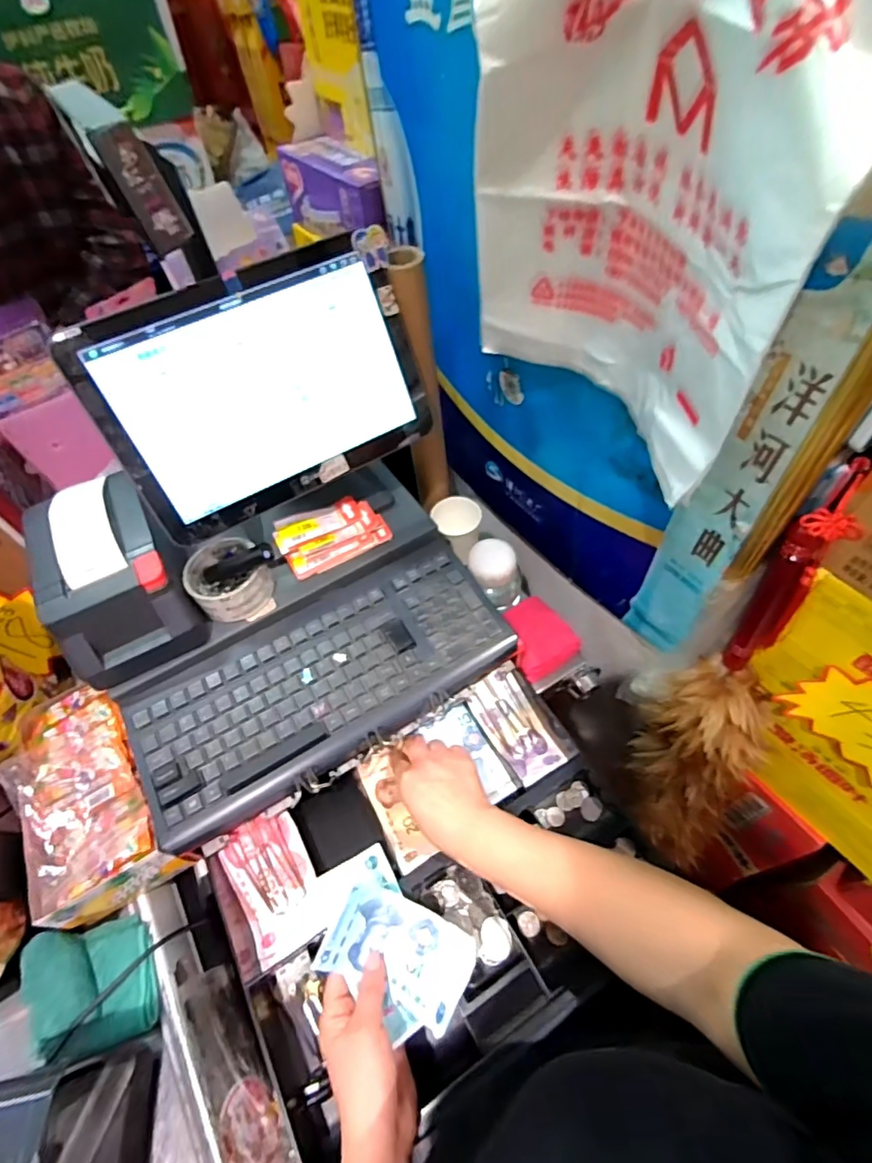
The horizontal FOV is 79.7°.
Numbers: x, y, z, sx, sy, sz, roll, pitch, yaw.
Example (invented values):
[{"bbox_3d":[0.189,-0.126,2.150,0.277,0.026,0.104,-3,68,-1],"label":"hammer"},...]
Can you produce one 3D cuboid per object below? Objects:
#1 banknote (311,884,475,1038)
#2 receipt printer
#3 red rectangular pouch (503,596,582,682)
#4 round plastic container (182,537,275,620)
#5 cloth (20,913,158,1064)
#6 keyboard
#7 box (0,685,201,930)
[{"bbox_3d":[-0.031,0.306,0.435,0.113,0.037,0.072,18,58,17],"label":"banknote"},{"bbox_3d":[-0.337,-0.006,0.560,0.122,0.123,0.189,-27,56,-13],"label":"receipt printer"},{"bbox_3d":[0.131,0.066,0.680,0.079,0.020,0.107,-22,55,-10],"label":"red rectangular pouch"},{"bbox_3d":[-0.226,0.000,0.582,0.080,0.054,0.090,-30,57,-15],"label":"round plastic container"},{"bbox_3d":[-0.338,0.395,0.513,0.123,0.036,0.106,-16,55,-6],"label":"cloth"},{"bbox_3d":[-0.113,0.102,0.553,0.387,0.034,0.157,-29,57,-14],"label":"keyboard"},{"bbox_3d":[-0.378,0.227,0.571,0.129,0.068,0.248,-30,57,-15],"label":"box"}]

